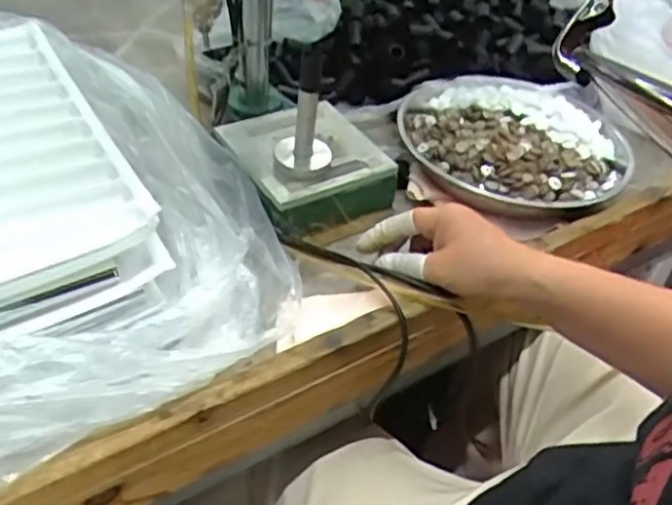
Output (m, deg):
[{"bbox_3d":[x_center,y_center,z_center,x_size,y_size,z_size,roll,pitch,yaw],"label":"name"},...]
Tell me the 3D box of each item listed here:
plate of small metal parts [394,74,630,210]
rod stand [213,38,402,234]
[{"bbox_3d":[0.178,-0.116,0.692,0.221,0.026,0.205,4,42,-4],"label":"plate of small metal parts"},{"bbox_3d":[-0.025,-0.106,0.600,0.128,0.134,0.125,-21,50,-29],"label":"rod stand"}]

